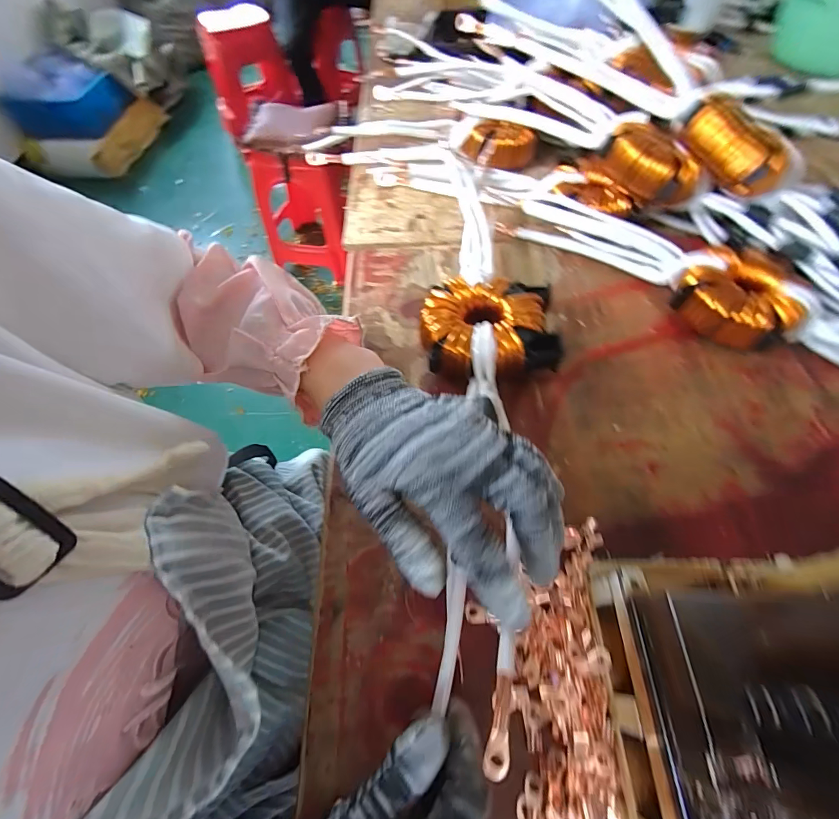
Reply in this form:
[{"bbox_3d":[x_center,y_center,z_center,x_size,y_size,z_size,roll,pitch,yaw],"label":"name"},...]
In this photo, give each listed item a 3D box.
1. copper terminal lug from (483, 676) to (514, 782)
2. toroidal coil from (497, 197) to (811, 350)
[{"bbox_3d":[0.039,0.152,0.187,0.010,0.007,0.040,9,59,7],"label":"copper terminal lug"},{"bbox_3d":[0.262,-0.173,0.446,0.327,0.047,0.095,38,67,22],"label":"toroidal coil"}]

